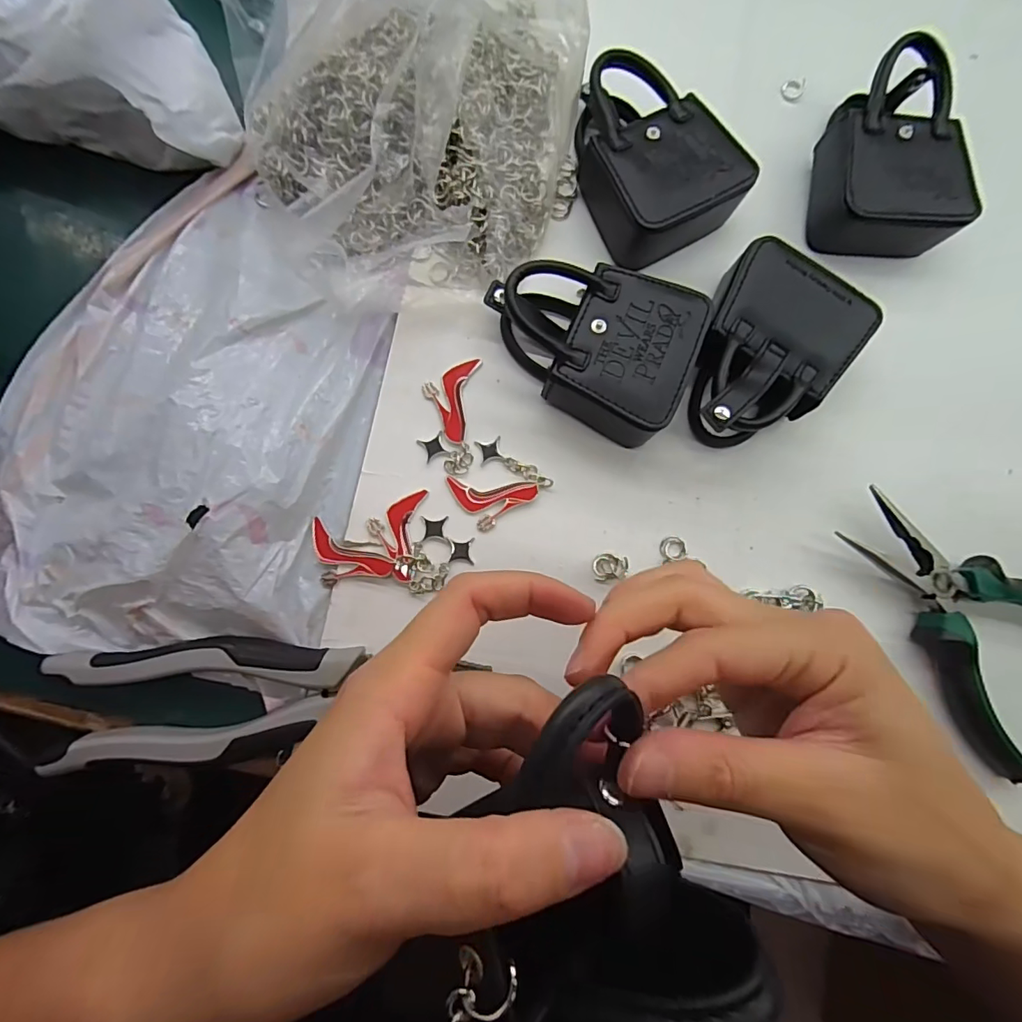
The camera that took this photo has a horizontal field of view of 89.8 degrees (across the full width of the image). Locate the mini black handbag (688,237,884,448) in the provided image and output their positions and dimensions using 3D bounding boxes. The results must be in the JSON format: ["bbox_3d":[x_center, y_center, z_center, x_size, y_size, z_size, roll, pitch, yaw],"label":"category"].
[{"bbox_3d":[0.127,-0.079,0.265,0.073,0.038,0.103,35,82,1],"label":"mini black handbag"}]

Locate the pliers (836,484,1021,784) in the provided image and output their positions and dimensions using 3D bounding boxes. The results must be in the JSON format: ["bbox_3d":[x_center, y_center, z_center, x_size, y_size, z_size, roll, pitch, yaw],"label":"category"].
[{"bbox_3d":[0.233,0.054,0.269,0.145,0.024,0.097,43,83,2],"label":"pliers"}]

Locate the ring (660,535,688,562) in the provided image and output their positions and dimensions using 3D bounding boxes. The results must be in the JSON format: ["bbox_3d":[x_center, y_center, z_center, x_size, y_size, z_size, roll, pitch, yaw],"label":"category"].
[{"bbox_3d":[0.086,0.019,0.271,0.014,0.004,0.012,-2,83,-4],"label":"ring"}]

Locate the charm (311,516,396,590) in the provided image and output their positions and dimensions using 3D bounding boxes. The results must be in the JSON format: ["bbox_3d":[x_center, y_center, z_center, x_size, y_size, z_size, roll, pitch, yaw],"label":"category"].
[{"bbox_3d":[-0.083,0.026,0.254,0.046,0.008,0.026,29,82,0],"label":"charm"}]

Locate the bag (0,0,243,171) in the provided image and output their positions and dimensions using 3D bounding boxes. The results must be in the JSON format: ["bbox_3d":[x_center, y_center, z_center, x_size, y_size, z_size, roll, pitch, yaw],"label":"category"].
[{"bbox_3d":[-0.210,-0.216,0.233,0.146,0.064,0.067,9,83,-3],"label":"bag"}]

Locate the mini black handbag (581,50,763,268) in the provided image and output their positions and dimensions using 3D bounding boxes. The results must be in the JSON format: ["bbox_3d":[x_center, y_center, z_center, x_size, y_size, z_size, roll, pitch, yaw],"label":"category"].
[{"bbox_3d":[0.078,-0.190,0.274,0.075,0.030,0.097,-20,87,-7],"label":"mini black handbag"}]

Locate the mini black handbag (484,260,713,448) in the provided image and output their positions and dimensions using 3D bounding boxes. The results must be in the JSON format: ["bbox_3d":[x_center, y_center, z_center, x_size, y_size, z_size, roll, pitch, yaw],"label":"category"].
[{"bbox_3d":[0.041,-0.083,0.261,0.108,0.037,0.076,18,82,-2],"label":"mini black handbag"}]

